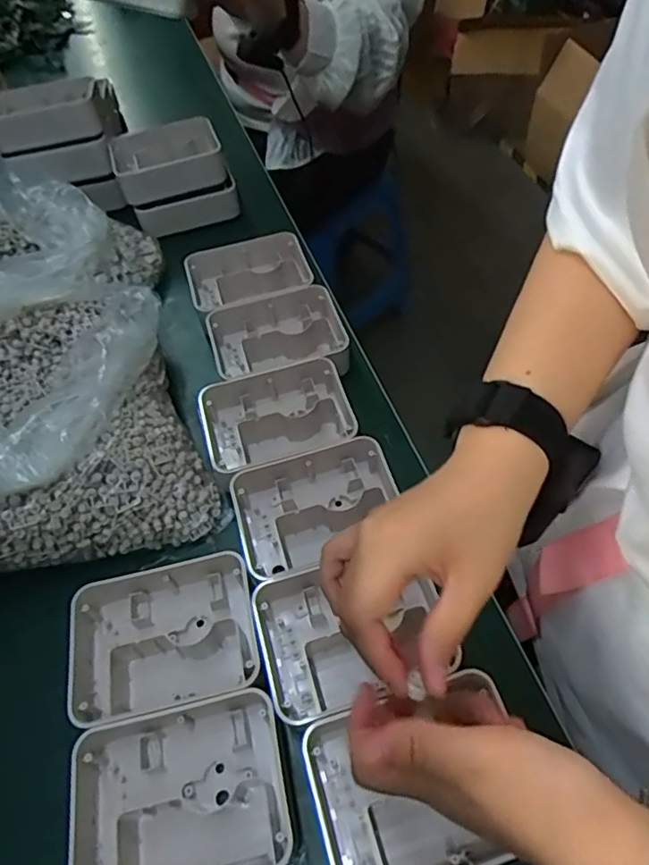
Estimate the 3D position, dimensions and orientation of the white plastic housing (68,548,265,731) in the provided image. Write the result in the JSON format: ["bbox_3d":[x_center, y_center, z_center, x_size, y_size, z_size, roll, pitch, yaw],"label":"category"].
[{"bbox_3d":[-0.117,0.151,0.418,0.137,0.043,0.101,-16,56,-6],"label":"white plastic housing"}]

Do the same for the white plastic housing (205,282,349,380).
[{"bbox_3d":[-0.048,-0.092,0.583,0.127,0.052,0.095,-16,56,-6],"label":"white plastic housing"}]

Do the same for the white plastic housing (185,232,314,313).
[{"bbox_3d":[-0.080,-0.166,0.631,0.128,0.040,0.095,-16,56,-6],"label":"white plastic housing"}]

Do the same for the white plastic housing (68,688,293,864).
[{"bbox_3d":[-0.093,0.230,0.362,0.134,0.042,0.098,-13,56,-4],"label":"white plastic housing"}]

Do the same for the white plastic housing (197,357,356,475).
[{"bbox_3d":[-0.042,-0.005,0.525,0.129,0.047,0.098,-17,56,-7],"label":"white plastic housing"}]

